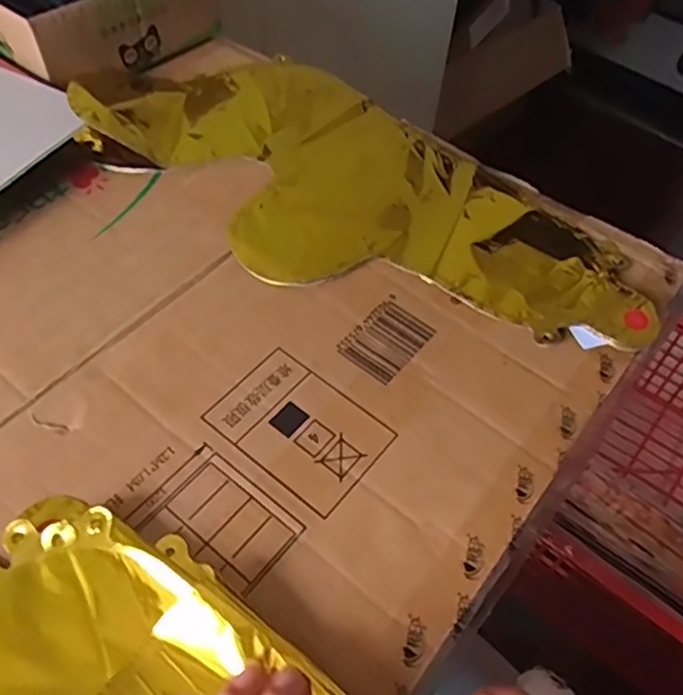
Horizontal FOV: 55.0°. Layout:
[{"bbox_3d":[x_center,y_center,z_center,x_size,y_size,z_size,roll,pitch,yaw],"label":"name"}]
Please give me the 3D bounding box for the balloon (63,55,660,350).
[{"bbox_3d":[0.009,-0.115,0.465,0.410,0.026,0.198,39,60,23],"label":"balloon"}]

